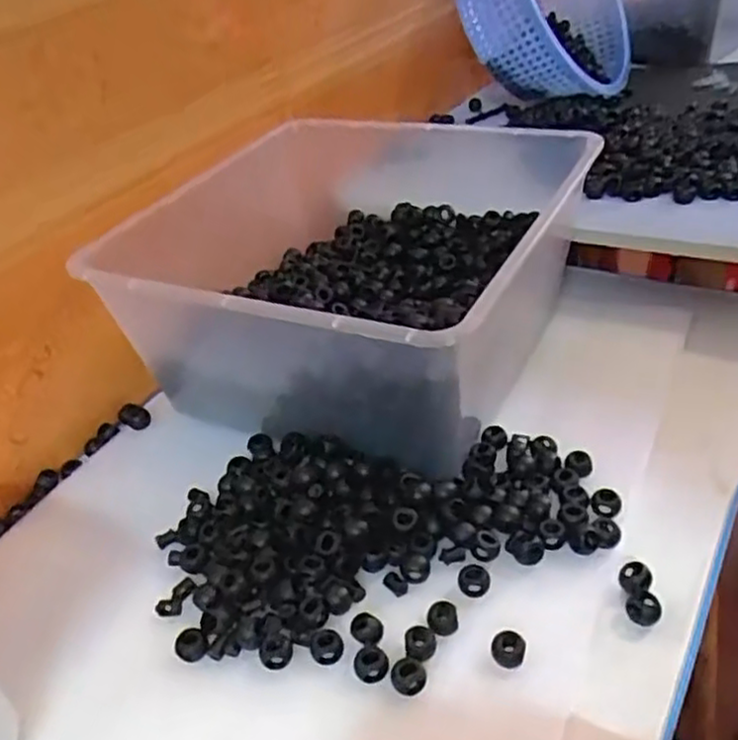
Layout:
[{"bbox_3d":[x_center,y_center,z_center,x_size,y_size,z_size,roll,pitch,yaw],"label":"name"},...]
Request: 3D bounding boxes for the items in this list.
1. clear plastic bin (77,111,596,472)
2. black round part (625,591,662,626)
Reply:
[{"bbox_3d":[0.020,-0.089,0.565,0.255,0.133,0.354,15,43,24],"label":"clear plastic bin"},{"bbox_3d":[0.147,0.130,0.383,0.018,0.015,0.016,24,46,29],"label":"black round part"}]

